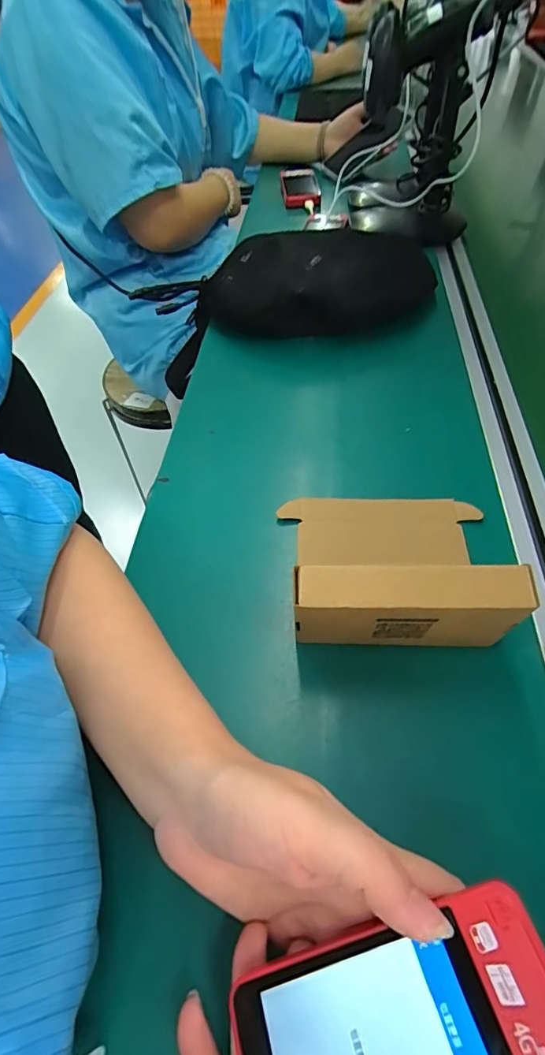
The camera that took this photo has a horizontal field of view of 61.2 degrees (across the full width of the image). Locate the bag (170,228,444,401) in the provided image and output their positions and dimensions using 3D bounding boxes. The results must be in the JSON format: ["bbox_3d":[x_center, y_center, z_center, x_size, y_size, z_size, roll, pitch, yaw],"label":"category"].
[{"bbox_3d":[0.037,-0.276,0.531,0.294,0.081,0.094,1,53,6],"label":"bag"}]

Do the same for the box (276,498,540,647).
[{"bbox_3d":[0.081,0.009,0.313,0.150,0.081,0.136,0,53,5],"label":"box"}]

